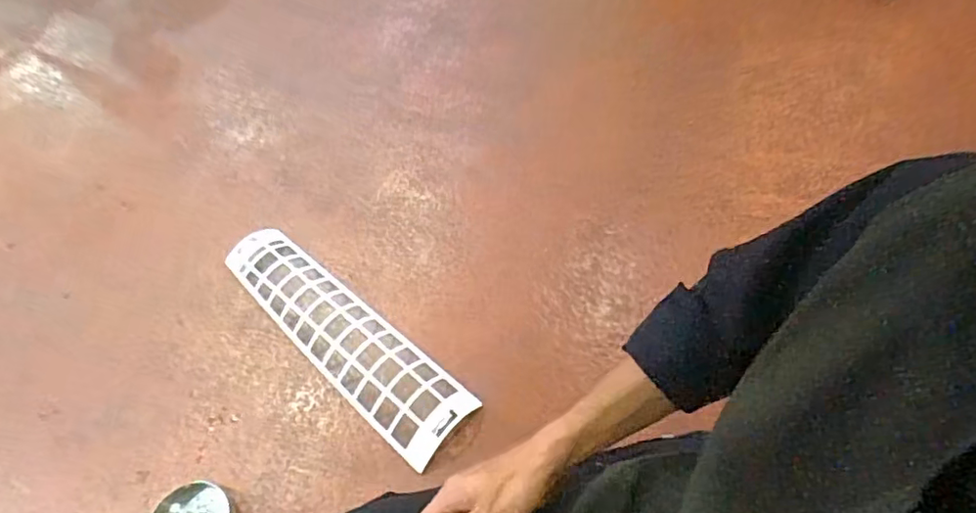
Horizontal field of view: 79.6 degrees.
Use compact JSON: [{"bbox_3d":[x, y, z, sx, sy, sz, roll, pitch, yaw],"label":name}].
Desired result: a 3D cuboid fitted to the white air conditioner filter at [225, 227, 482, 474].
[{"bbox_3d":[-0.251,0.122,0.979,0.534,0.049,0.129,36,65,26],"label":"white air conditioner filter"}]

